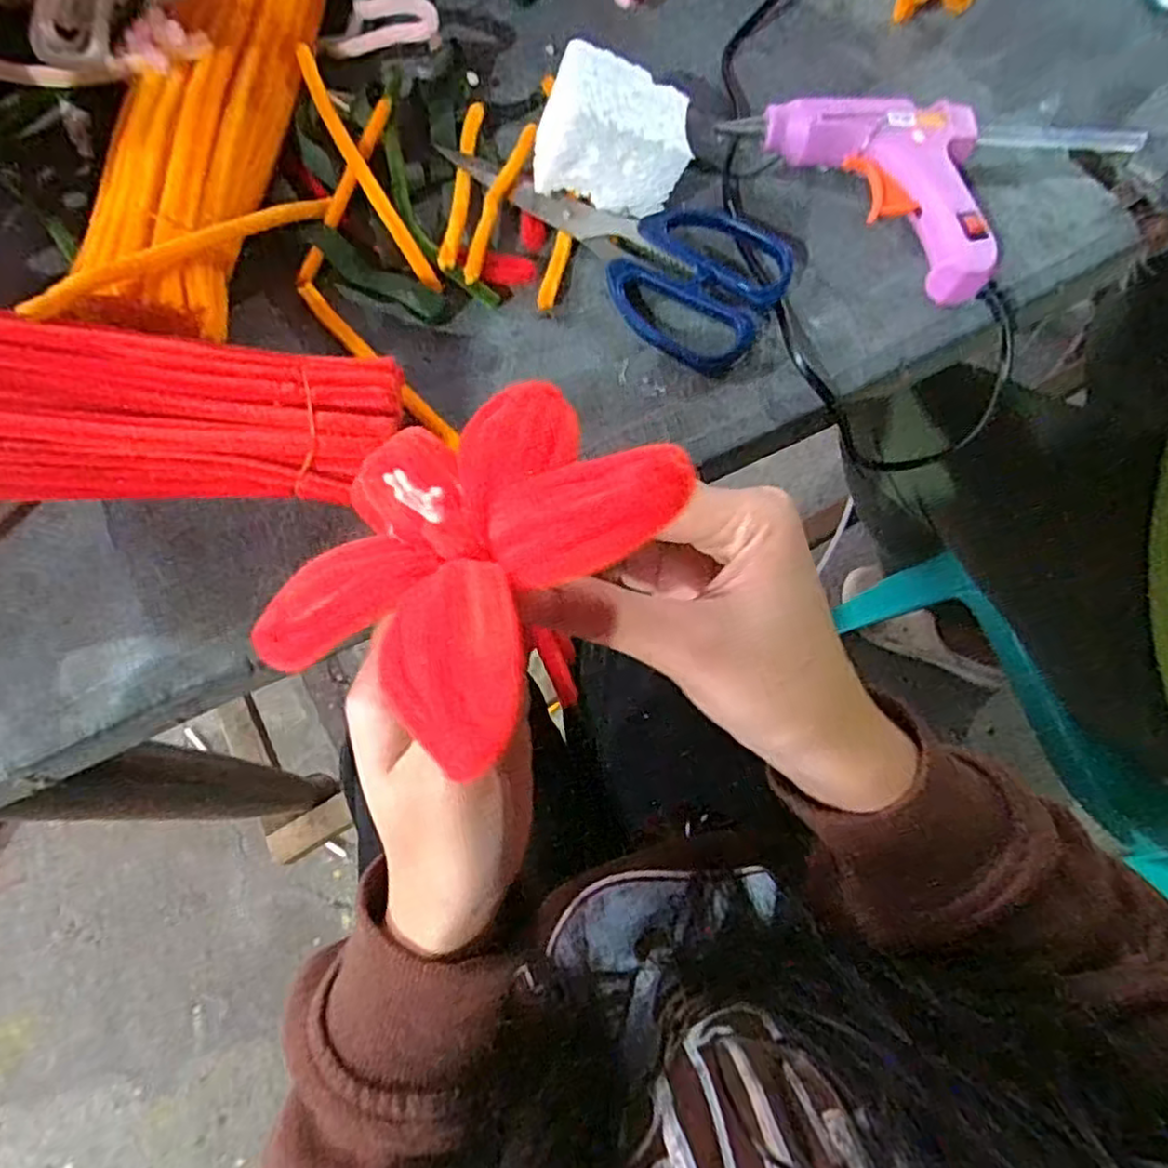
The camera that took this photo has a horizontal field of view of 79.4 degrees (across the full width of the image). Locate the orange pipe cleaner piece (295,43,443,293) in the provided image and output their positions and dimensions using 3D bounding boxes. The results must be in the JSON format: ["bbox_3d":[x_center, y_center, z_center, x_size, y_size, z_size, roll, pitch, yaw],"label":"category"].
[{"bbox_3d":[-0.104,-0.196,0.331,0.011,0.025,0.140,-28,75,-10],"label":"orange pipe cleaner piece"}]

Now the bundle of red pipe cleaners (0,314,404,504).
[{"bbox_3d":[-0.215,-0.059,0.237,0.290,0.031,0.065,-3,69,-15],"label":"bundle of red pipe cleaners"}]

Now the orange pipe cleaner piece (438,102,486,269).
[{"bbox_3d":[-0.059,-0.190,0.338,0.010,0.009,0.101,5,72,-1],"label":"orange pipe cleaner piece"}]

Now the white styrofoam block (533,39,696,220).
[{"bbox_3d":[0.012,-0.201,0.318,0.066,0.057,0.035,3,72,-1],"label":"white styrofoam block"}]

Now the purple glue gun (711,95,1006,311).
[{"bbox_3d":[0.151,-0.201,0.339,0.080,0.027,0.138,-43,79,-14],"label":"purple glue gun"}]

